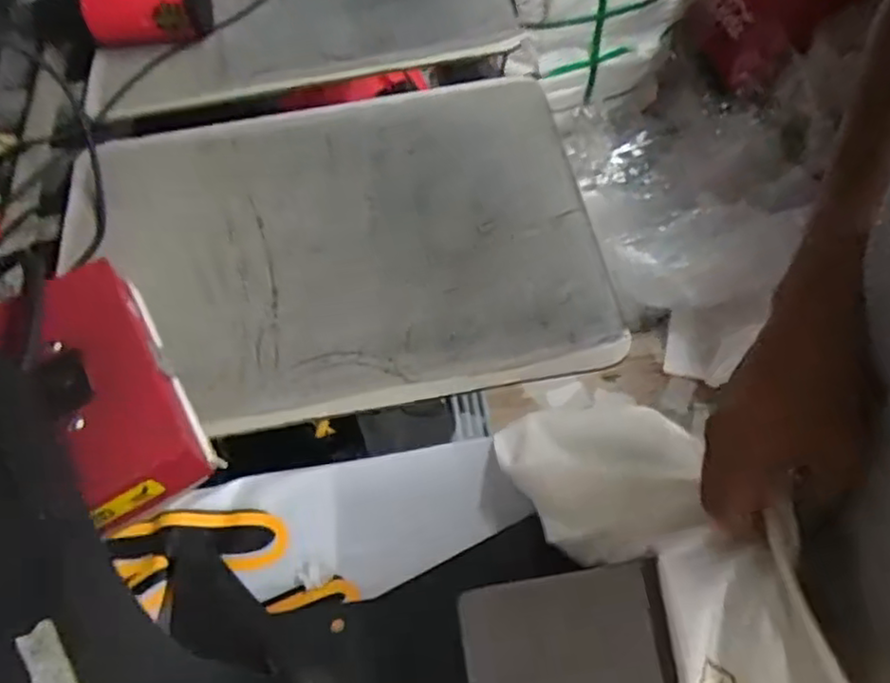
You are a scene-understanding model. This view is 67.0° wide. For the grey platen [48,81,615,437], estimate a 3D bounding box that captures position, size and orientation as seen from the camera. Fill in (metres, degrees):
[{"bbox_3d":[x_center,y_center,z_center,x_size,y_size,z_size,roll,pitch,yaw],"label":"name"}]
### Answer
[{"bbox_3d":[-0.112,-0.107,0.687,0.510,0.034,0.385,-10,60,-3],"label":"grey platen"}]

